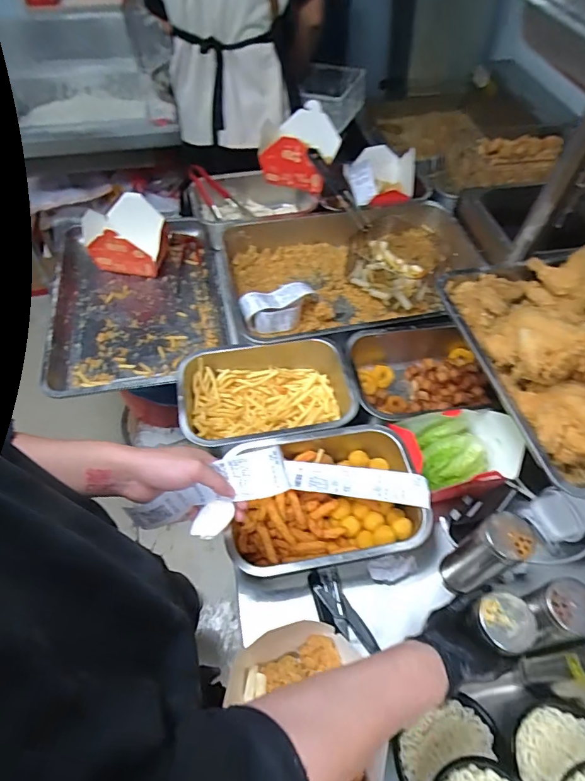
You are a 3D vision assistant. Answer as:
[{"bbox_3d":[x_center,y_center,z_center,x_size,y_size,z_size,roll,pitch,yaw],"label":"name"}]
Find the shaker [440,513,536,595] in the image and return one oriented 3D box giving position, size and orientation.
[{"bbox_3d":[0.268,0.240,0.643,0.063,0.199,0.059,1,55,-2],"label":"shaker"}]

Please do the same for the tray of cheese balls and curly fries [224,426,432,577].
[{"bbox_3d":[0.049,0.177,0.728,0.303,0.079,0.211,-7,55,-8],"label":"tray of cheese balls and curly fries"}]

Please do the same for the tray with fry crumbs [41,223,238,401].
[{"bbox_3d":[-0.382,-0.226,1.129,0.396,0.052,0.574,-10,53,-9],"label":"tray with fry crumbs"}]

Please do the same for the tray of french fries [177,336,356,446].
[{"bbox_3d":[-0.047,0.014,0.859,0.317,0.098,0.218,-4,55,-5],"label":"tray of french fries"}]

